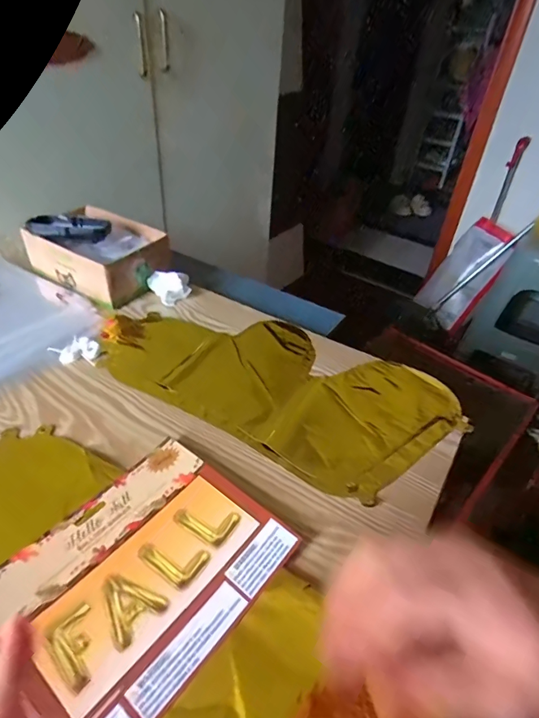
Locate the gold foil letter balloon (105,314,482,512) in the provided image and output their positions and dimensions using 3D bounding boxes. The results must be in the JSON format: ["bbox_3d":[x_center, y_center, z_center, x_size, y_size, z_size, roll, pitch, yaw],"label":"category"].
[{"bbox_3d":[-0.007,0.015,0.510,0.411,0.009,0.198,24,43,23],"label":"gold foil letter balloon"}]

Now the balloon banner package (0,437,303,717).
[{"bbox_3d":[-0.095,0.157,0.330,0.160,0.011,0.186,30,46,28],"label":"balloon banner package"}]

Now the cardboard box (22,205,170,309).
[{"bbox_3d":[-0.254,-0.161,0.645,0.192,0.077,0.134,23,43,22],"label":"cardboard box"}]

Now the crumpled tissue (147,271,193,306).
[{"bbox_3d":[-0.143,-0.111,0.634,0.057,0.033,0.045,-29,49,-34],"label":"crumpled tissue"}]

